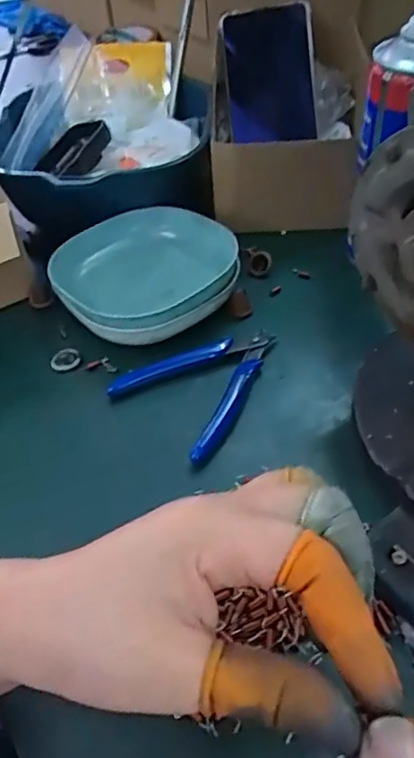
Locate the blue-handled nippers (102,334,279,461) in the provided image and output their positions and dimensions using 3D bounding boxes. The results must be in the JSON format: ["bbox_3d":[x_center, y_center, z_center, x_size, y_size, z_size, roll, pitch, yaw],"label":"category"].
[{"bbox_3d":[0.003,-0.003,0.407,0.113,0.012,0.090,-38,56,-26],"label":"blue-handled nippers"}]

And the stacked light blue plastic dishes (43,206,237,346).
[{"bbox_3d":[-0.047,-0.082,0.457,0.129,0.034,0.129,-3,48,3],"label":"stacked light blue plastic dishes"}]

